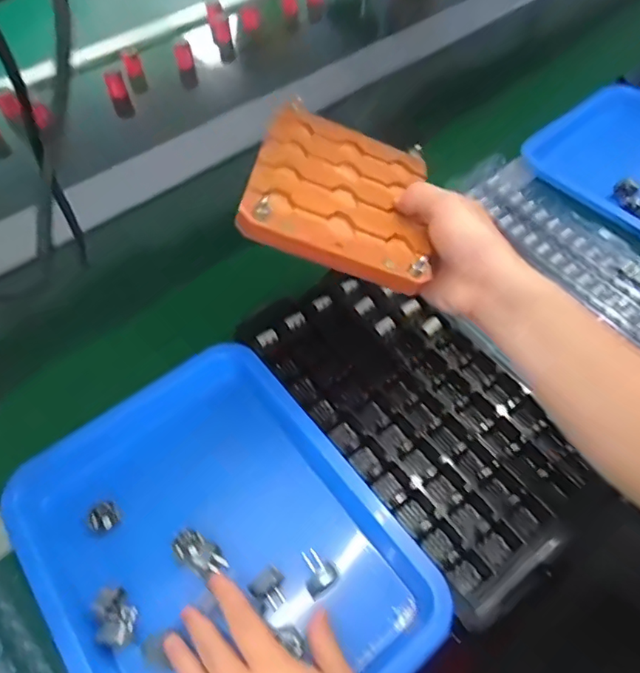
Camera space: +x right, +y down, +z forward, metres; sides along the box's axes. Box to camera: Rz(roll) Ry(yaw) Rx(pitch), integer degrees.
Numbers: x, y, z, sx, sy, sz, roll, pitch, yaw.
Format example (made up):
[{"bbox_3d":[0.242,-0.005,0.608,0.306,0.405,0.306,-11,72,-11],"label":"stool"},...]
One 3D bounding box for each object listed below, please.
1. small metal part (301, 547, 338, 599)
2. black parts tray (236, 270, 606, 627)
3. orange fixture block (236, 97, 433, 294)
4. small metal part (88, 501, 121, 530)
[{"bbox_3d":[-0.003,0.199,0.441,0.029,0.017,0.032,-36,61,-21],"label":"small metal part"},{"bbox_3d":[0.095,0.070,0.523,0.195,0.040,0.355,-32,60,-19],"label":"black parts tray"},{"bbox_3d":[0.020,-0.126,0.433,0.143,0.017,0.195,19,45,-11],"label":"orange fixture block"},{"bbox_3d":[-0.196,0.163,0.473,0.021,0.020,0.024,1,55,3],"label":"small metal part"}]

